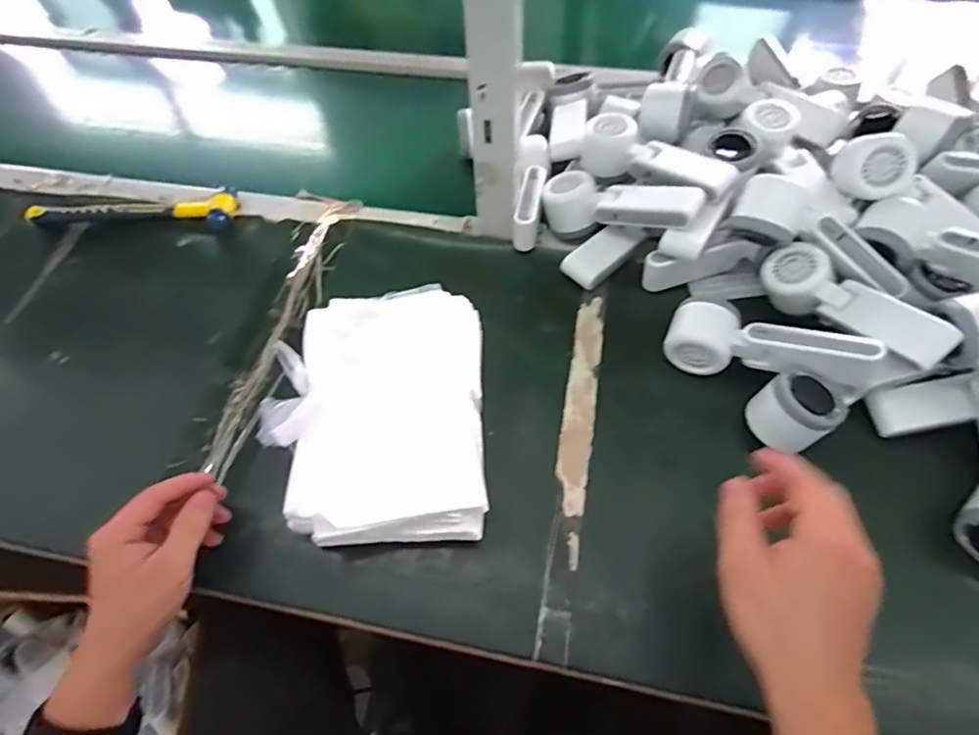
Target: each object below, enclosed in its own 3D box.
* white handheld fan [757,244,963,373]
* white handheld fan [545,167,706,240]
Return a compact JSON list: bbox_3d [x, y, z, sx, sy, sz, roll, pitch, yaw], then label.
[{"bbox_3d":[0.322,-0.051,0.496,0.042,0.060,0.161,-32,47,-14],"label":"white handheld fan"},{"bbox_3d":[0.136,-0.169,0.576,0.162,0.052,0.048,12,60,32],"label":"white handheld fan"}]

